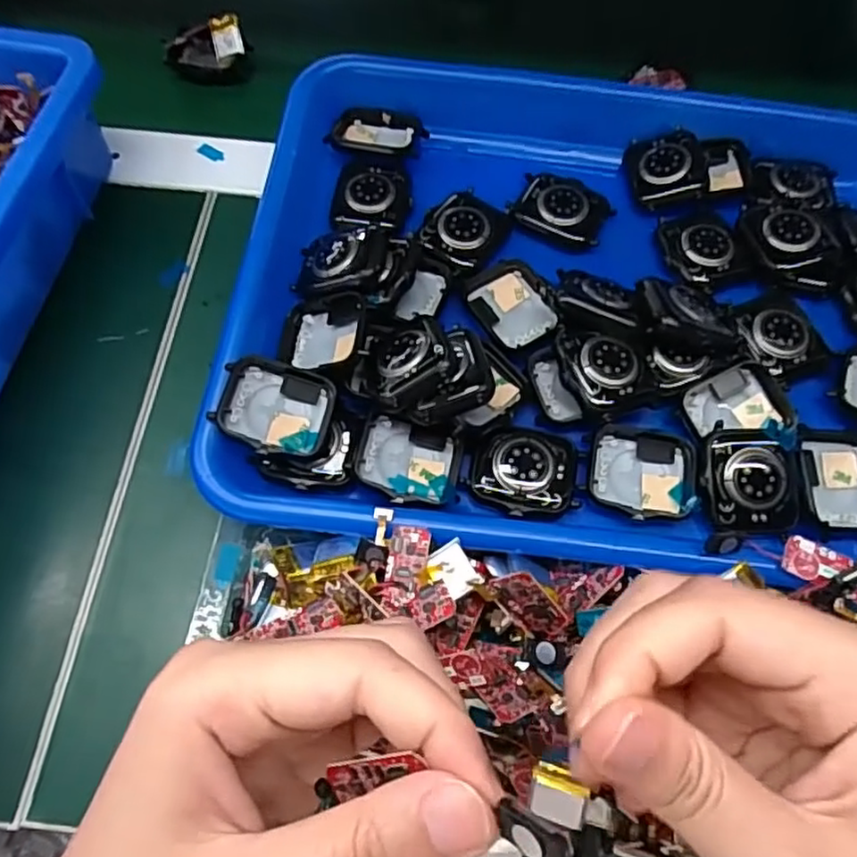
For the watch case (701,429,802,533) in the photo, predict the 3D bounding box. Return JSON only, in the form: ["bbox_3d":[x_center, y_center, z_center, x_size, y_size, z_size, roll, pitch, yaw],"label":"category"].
[{"bbox_3d":[0.129,0.021,0.267,0.036,0.015,0.039,-1,65,-2],"label":"watch case"}]

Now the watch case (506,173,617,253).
[{"bbox_3d":[0.064,-0.106,0.325,0.045,0.009,0.035,28,67,11],"label":"watch case"}]

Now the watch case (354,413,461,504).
[{"bbox_3d":[-0.008,0.014,0.269,0.041,0.008,0.035,13,60,-13],"label":"watch case"}]

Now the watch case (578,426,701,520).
[{"bbox_3d":[0.086,0.018,0.273,0.044,0.008,0.038,1,65,-1],"label":"watch case"}]

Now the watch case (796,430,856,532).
[{"bbox_3d":[0.167,0.019,0.272,0.037,0.011,0.044,1,65,-1],"label":"watch case"}]

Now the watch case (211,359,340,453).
[{"bbox_3d":[-0.061,-0.008,0.262,0.040,0.011,0.036,22,70,-23],"label":"watch case"}]

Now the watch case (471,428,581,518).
[{"bbox_3d":[0.039,0.018,0.268,0.041,0.008,0.034,4,65,0],"label":"watch case"}]

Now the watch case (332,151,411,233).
[{"bbox_3d":[-0.027,-0.113,0.321,0.037,0.012,0.040,6,65,1],"label":"watch case"}]

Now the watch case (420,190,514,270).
[{"bbox_3d":[0.017,-0.094,0.317,0.034,0.009,0.040,34,68,13],"label":"watch case"}]

